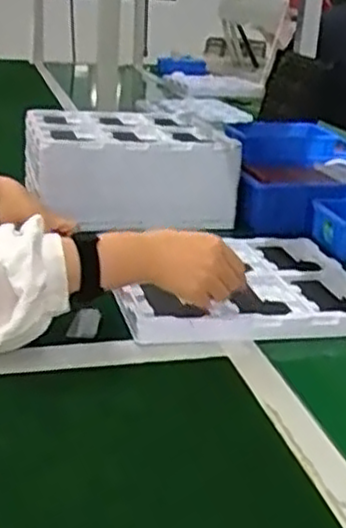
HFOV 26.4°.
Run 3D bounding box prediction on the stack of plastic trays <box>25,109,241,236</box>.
[{"bbox_3d":[-0.076,-0.173,1.248,0.320,0.120,0.274,-1,21,-12],"label":"stack of plastic trays"}]

